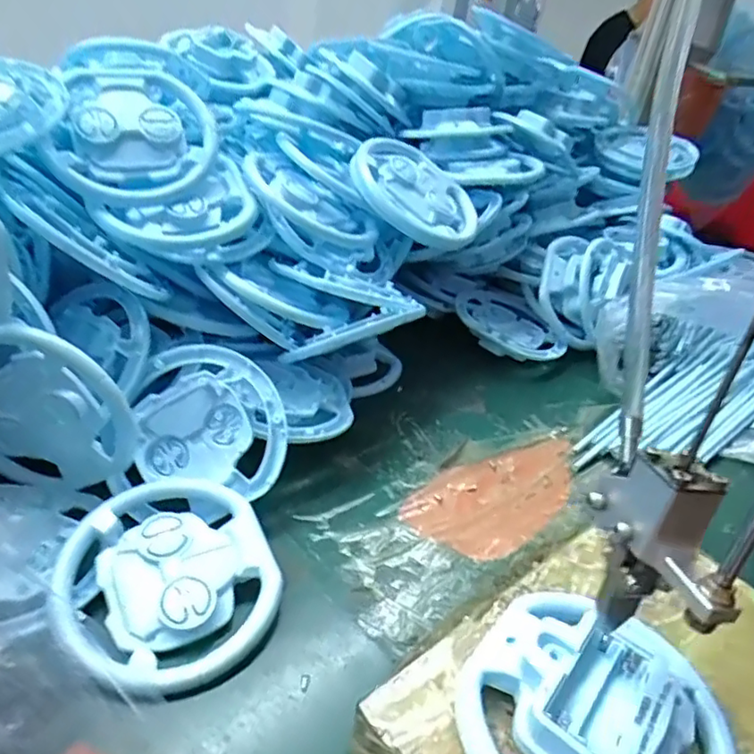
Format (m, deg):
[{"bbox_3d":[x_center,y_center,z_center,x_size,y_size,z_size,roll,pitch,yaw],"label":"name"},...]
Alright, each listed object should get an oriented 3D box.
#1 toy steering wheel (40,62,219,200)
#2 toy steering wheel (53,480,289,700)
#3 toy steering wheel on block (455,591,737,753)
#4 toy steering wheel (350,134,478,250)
[{"bbox_3d":[-0.150,-0.154,0.374,0.091,0.018,0.094,5,74,-18],"label":"toy steering wheel"},{"bbox_3d":[-0.101,0.099,0.293,0.103,0.019,0.103,8,45,-8],"label":"toy steering wheel"},{"bbox_3d":[0.082,0.127,0.225,0.096,0.027,0.094,3,33,-2],"label":"toy steering wheel on block"},{"bbox_3d":[0.029,-0.135,0.438,0.101,0.014,0.092,-3,64,-35],"label":"toy steering wheel"}]

